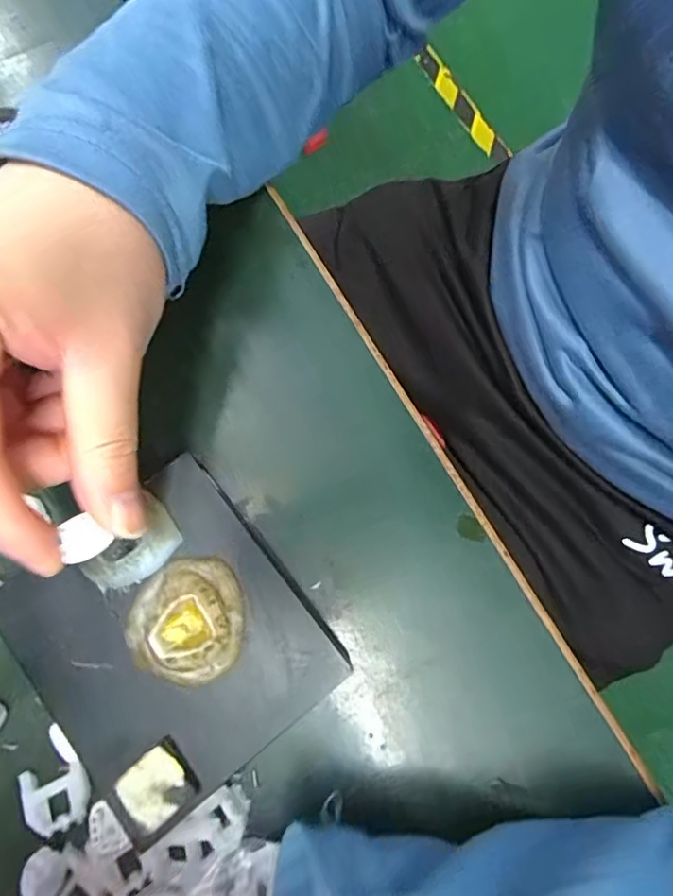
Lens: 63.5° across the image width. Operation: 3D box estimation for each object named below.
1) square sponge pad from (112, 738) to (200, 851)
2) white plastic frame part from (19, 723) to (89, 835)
[{"bbox_3d":[-0.060,0.112,0.180,0.024,0.009,0.022,-40,80,-8],"label":"square sponge pad"},{"bbox_3d":[-0.103,0.121,0.196,0.023,0.006,0.032,-30,79,-6],"label":"white plastic frame part"}]

